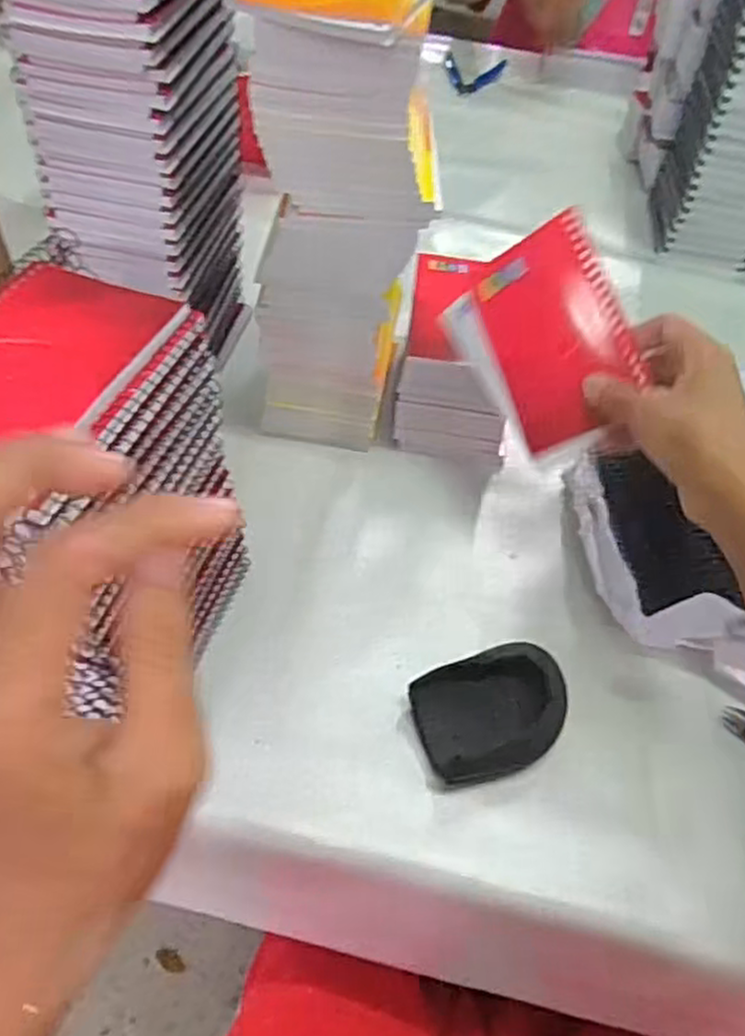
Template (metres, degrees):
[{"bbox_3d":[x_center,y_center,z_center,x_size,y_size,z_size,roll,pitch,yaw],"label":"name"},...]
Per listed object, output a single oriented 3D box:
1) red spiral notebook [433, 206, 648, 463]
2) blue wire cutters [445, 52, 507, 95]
[{"bbox_3d":[0.105,-0.109,0.439,0.012,0.098,0.128,1,58,-53],"label":"red spiral notebook"},{"bbox_3d":[0.145,-0.619,1.020,0.089,0.016,0.095,4,51,-2],"label":"blue wire cutters"}]

